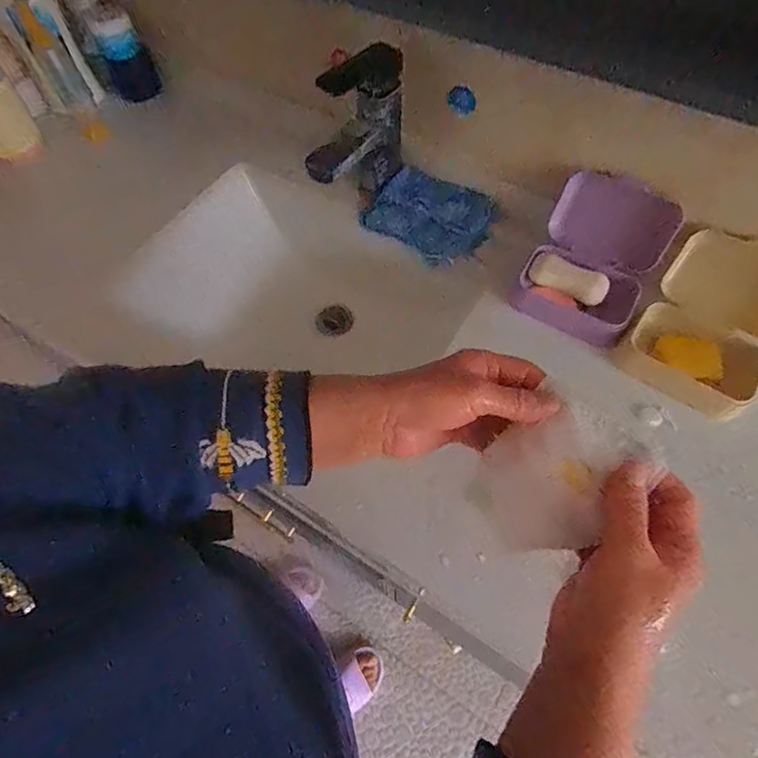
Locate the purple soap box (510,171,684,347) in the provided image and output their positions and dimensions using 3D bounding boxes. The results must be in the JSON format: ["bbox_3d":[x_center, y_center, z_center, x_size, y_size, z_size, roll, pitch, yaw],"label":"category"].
[{"bbox_3d":[0.248,-0.140,0.544,0.135,0.080,0.160,27,67,15],"label":"purple soap box"}]

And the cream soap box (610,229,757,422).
[{"bbox_3d":[0.363,-0.063,0.513,0.139,0.079,0.187,35,69,18],"label":"cream soap box"}]

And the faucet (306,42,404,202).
[{"bbox_3d":[-0.035,-0.298,0.587,0.066,0.151,0.155,37,70,19],"label":"faucet"}]

